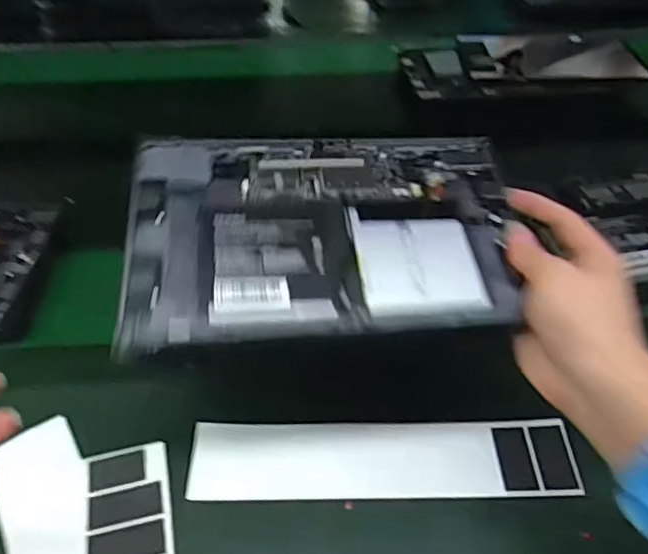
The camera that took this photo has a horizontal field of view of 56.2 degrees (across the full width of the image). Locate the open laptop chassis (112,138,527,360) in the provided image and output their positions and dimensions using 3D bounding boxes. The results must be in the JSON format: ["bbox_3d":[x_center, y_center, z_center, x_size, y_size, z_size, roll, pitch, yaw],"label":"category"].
[{"bbox_3d":[0.003,-0.034,0.393,0.250,0.025,0.172,-7,48,-6],"label":"open laptop chassis"}]

